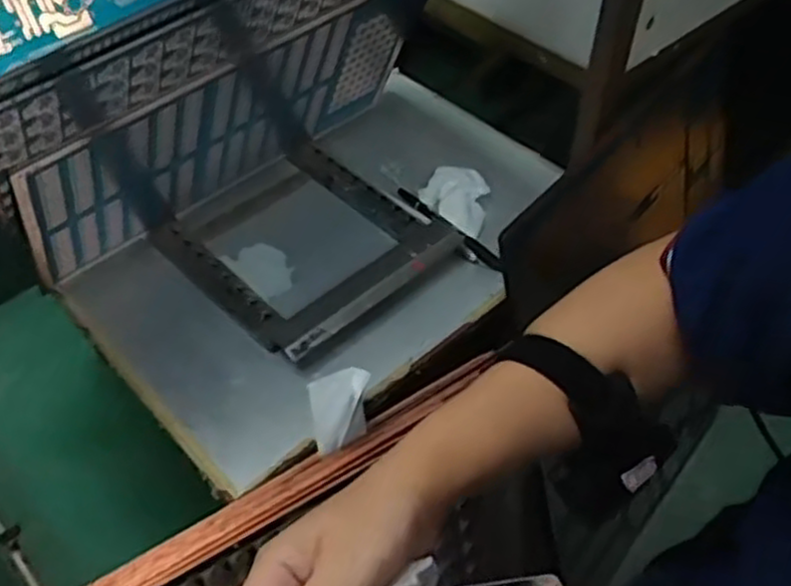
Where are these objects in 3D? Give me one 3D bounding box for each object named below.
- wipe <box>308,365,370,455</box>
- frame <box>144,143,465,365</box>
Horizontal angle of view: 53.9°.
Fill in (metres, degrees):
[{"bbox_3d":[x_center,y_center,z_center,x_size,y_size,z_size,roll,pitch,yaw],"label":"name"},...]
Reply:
[{"bbox_3d":[-0.043,0.084,0.580,0.045,0.059,0.044,0,48,0],"label":"wipe"},{"bbox_3d":[-0.081,-0.048,0.723,0.210,0.033,0.218,-34,56,-26],"label":"frame"}]

